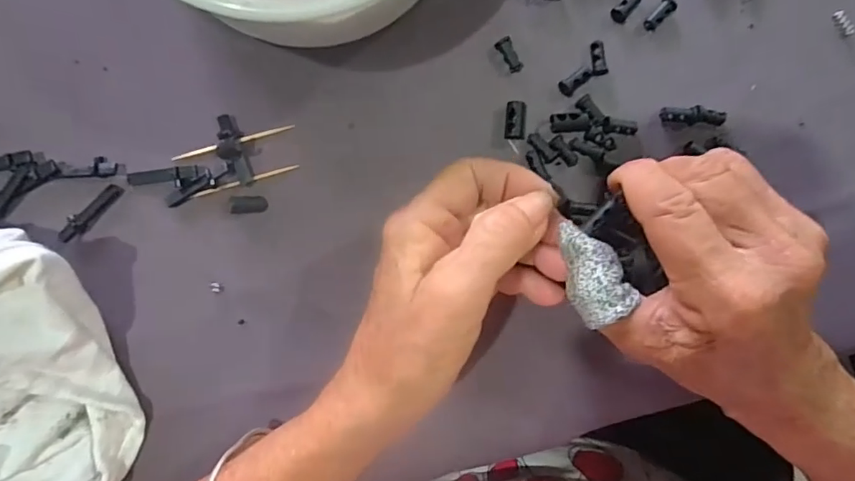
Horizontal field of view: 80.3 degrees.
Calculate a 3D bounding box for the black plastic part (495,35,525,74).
[{"bbox_3d":[0.042,-0.094,0.256,0.008,0.005,0.018,-35,94,0],"label":"black plastic part"}]

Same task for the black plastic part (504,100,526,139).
[{"bbox_3d":[0.045,-0.061,0.256,0.011,0.007,0.019,3,93,-2],"label":"black plastic part"}]

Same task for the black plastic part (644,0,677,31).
[{"bbox_3d":[0.118,-0.115,0.257,0.019,0.006,0.008,-44,94,0],"label":"black plastic part"}]

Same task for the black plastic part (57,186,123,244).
[{"bbox_3d":[-0.166,-0.014,0.250,0.036,0.005,0.008,-45,94,0],"label":"black plastic part"}]

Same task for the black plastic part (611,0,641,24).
[{"bbox_3d":[0.101,-0.119,0.256,0.009,0.006,0.016,41,91,-4],"label":"black plastic part"}]

